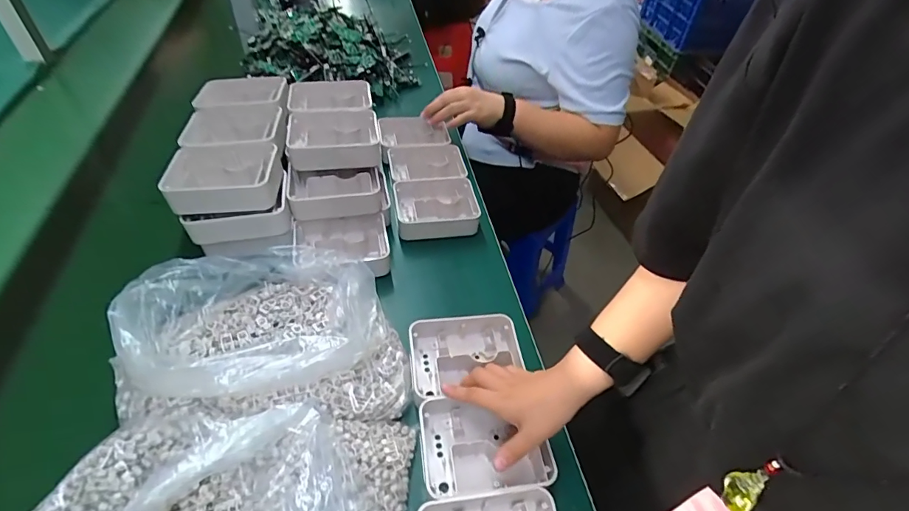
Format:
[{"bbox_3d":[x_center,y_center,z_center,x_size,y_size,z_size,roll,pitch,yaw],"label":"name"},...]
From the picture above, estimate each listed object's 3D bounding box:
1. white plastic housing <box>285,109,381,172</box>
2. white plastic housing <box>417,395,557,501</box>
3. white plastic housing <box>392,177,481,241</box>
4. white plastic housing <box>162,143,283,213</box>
[{"bbox_3d":[-0.180,-0.170,0.652,0.133,0.043,0.102,-5,48,-9],"label":"white plastic housing"},{"bbox_3d":[0.029,0.196,0.459,0.124,0.042,0.097,-3,47,-8],"label":"white plastic housing"},{"bbox_3d":[-0.028,-0.075,0.705,0.127,0.040,0.099,-5,48,-10],"label":"white plastic housing"},{"bbox_3d":[-0.291,-0.096,0.571,0.130,0.046,0.095,-4,48,-9],"label":"white plastic housing"}]

